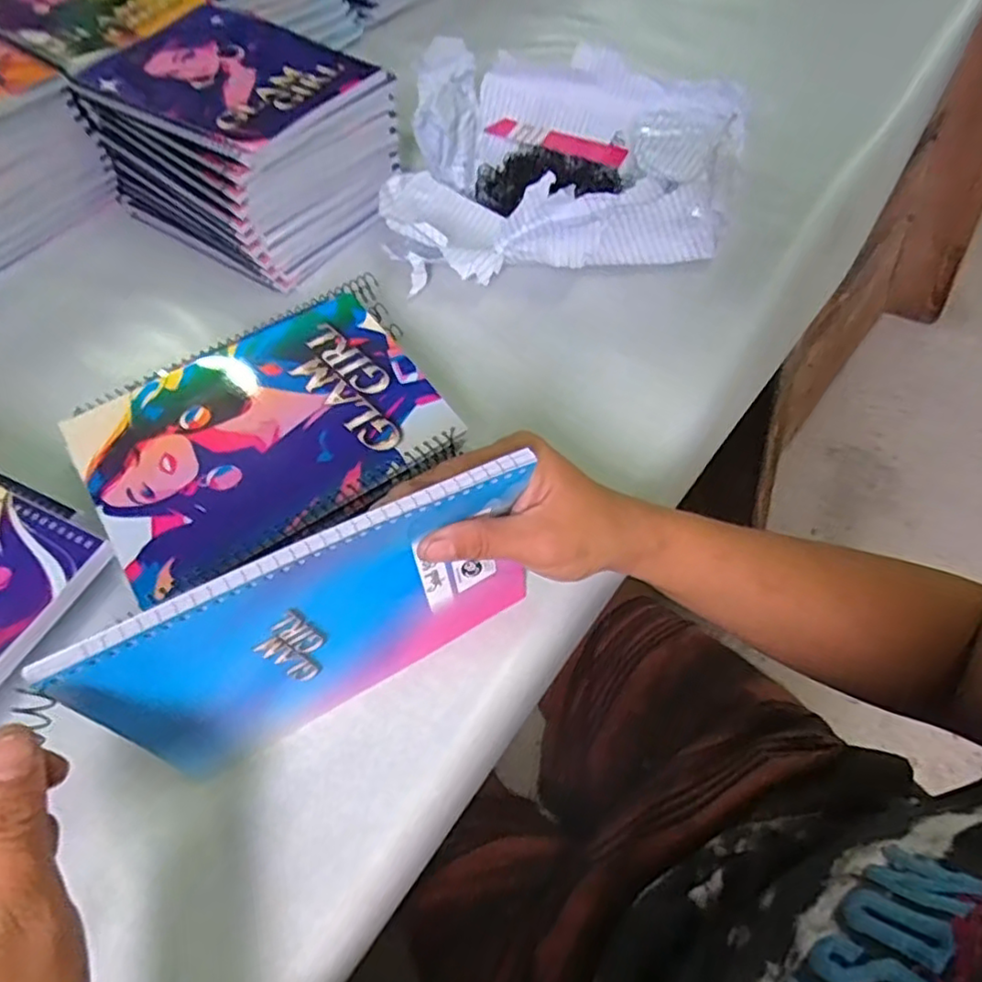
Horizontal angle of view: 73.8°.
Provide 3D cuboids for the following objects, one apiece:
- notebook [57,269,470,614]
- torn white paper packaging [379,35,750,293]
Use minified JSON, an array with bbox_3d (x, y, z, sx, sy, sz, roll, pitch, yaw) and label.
[{"bbox_3d":[-0.129,-0.045,0.398,0.217,0.015,0.159,-32,63,-18],"label":"notebook"},{"bbox_3d":[0.061,-0.284,0.554,0.309,0.071,0.235,-8,59,-5],"label":"torn white paper packaging"}]

